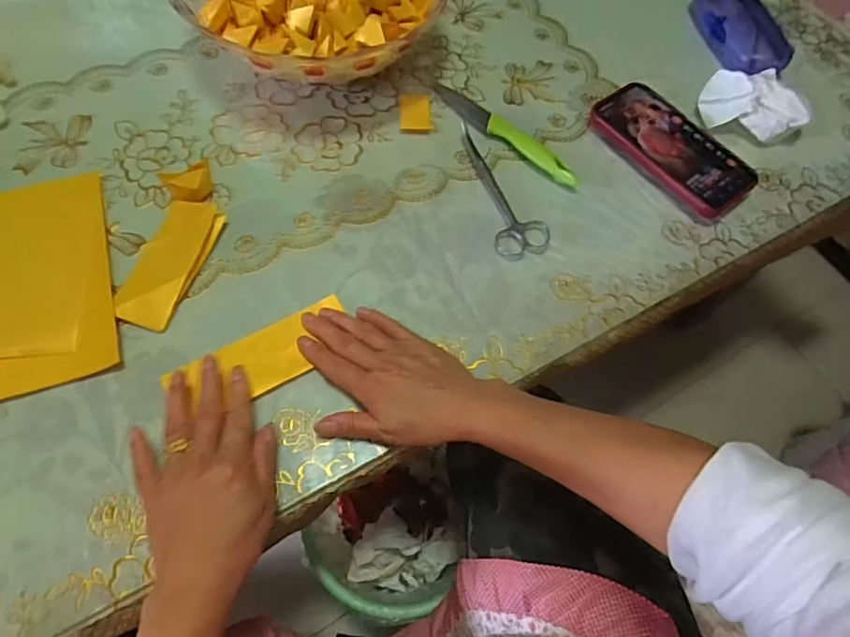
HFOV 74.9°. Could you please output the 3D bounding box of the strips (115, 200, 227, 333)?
[{"bbox_3d":[-0.214,-0.048,0.461,0.046,0.021,0.115,17,63,5],"label":"strips"}]

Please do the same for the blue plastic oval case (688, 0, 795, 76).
[{"bbox_3d":[0.362,-0.336,0.643,0.065,0.036,0.153,-7,64,-8],"label":"blue plastic oval case"}]

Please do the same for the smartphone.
[{"bbox_3d":[0.248,-0.173,0.556,0.076,0.018,0.167,-34,70,-13],"label":"smartphone"}]

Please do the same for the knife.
[{"bbox_3d":[0.077,-0.190,0.567,0.027,0.015,0.189,-38,71,-20],"label":"knife"}]

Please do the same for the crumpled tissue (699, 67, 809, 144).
[{"bbox_3d":[0.338,-0.223,0.583,0.080,0.046,0.084,-15,65,-11],"label":"crumpled tissue"}]

